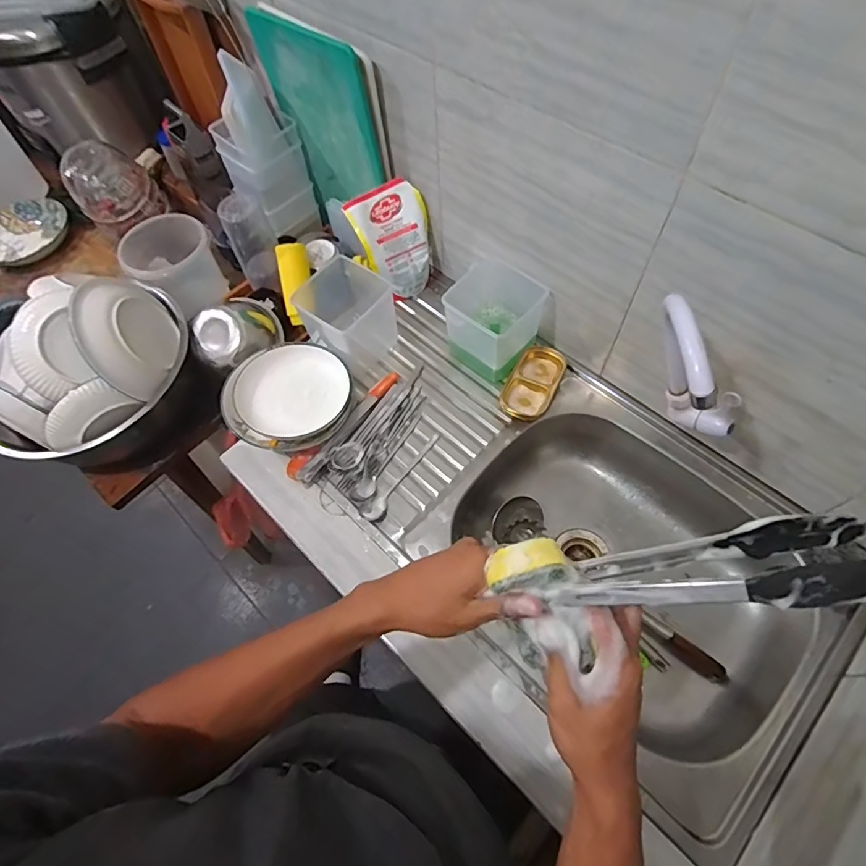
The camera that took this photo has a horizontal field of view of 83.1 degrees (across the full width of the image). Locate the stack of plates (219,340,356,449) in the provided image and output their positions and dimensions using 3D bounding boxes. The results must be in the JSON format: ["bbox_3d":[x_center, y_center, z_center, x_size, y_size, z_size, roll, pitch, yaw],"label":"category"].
[{"bbox_3d":[-0.252,-0.061,0.864,0.209,0.064,0.202,-31,65,-12],"label":"stack of plates"}]

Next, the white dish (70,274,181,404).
[{"bbox_3d":[-0.515,-0.164,0.824,0.050,0.183,0.161,-9,35,36],"label":"white dish"}]

